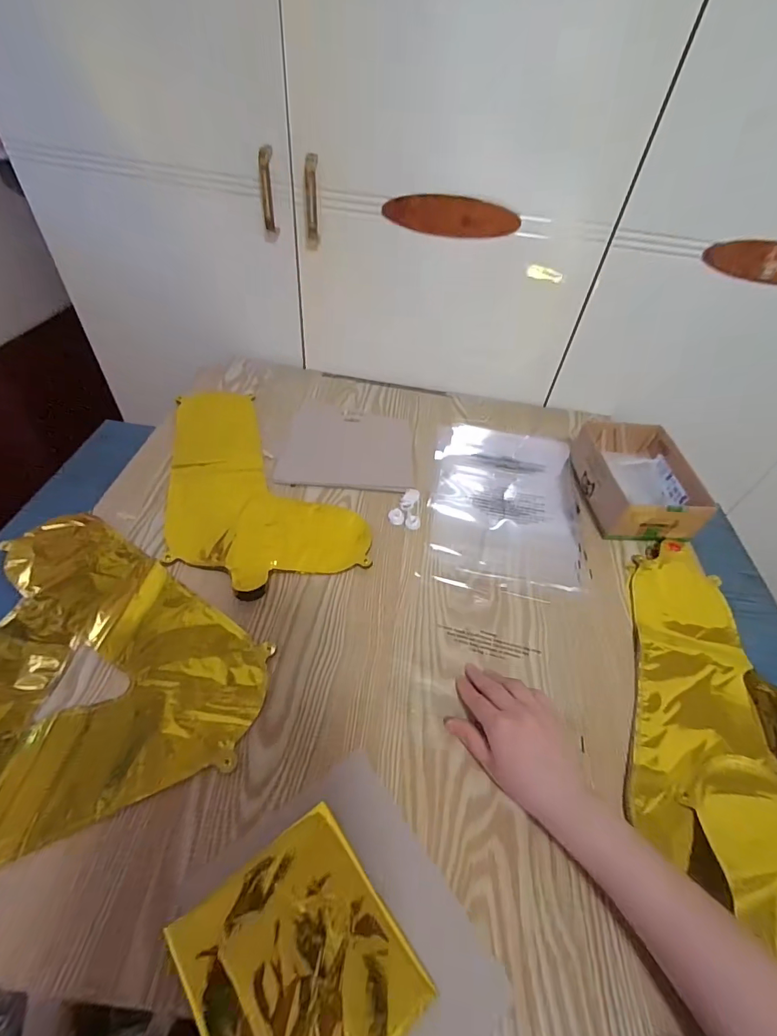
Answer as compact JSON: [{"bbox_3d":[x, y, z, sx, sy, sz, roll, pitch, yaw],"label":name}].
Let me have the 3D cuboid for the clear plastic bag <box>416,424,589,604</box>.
[{"bbox_3d":[0.167,-0.026,0.619,0.206,0.012,0.308,10,48,3],"label":"clear plastic bag"}]

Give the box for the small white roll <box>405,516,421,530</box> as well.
[{"bbox_3d":[0.032,0.006,0.575,0.020,0.009,0.018,15,48,8],"label":"small white roll"}]

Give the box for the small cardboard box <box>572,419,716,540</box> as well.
[{"bbox_3d":[0.356,-0.054,0.625,0.136,0.068,0.182,0,48,-6],"label":"small cardboard box"}]

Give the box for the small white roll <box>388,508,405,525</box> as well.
[{"bbox_3d":[0.011,-0.002,0.581,0.021,0.011,0.021,5,47,-2],"label":"small white roll"}]

